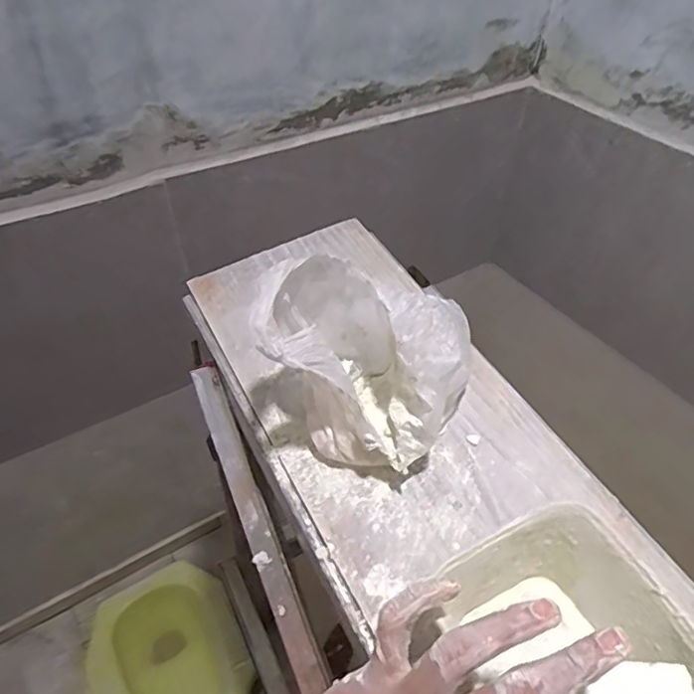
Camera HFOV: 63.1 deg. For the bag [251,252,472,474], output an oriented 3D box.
[{"bbox_3d":[0.019,0.009,0.418,0.135,0.139,0.101,-1,35,7],"label":"bag"}]

